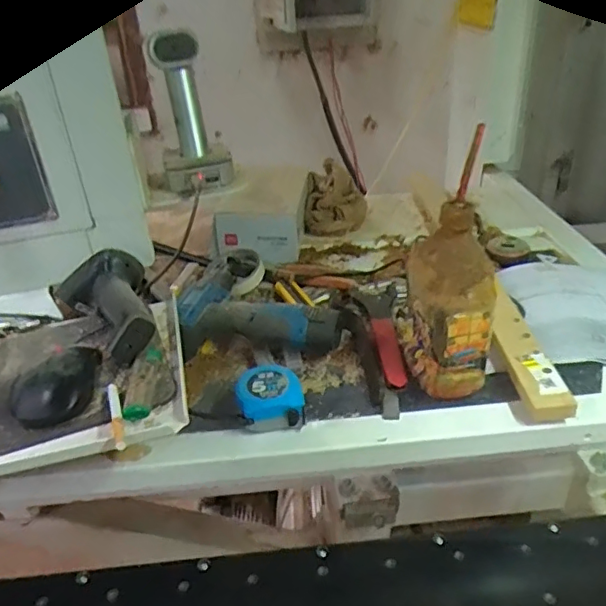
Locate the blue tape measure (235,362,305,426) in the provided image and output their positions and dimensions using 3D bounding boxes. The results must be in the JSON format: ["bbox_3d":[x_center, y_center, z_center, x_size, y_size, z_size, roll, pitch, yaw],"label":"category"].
[{"bbox_3d":[-0.033,0.097,0.584,0.066,0.047,0.061,-5,31,-3],"label":"blue tape measure"}]

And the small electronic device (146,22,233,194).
[{"bbox_3d":[-0.131,-0.215,0.653,0.075,0.180,0.052,-14,9,-14],"label":"small electronic device"}]

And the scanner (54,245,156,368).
[{"bbox_3d":[-0.196,0.003,0.567,0.093,0.053,0.160,-16,33,-16],"label":"scanner"}]

